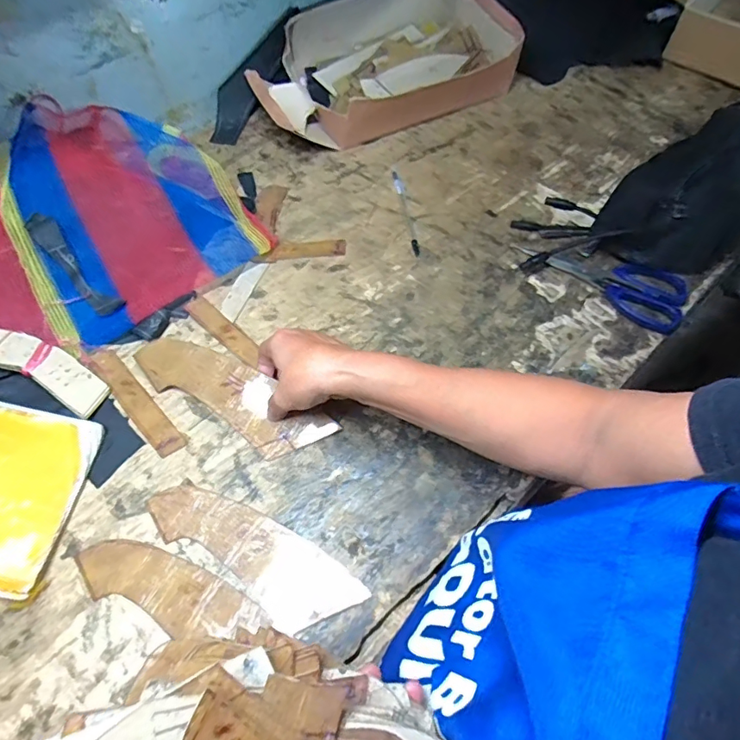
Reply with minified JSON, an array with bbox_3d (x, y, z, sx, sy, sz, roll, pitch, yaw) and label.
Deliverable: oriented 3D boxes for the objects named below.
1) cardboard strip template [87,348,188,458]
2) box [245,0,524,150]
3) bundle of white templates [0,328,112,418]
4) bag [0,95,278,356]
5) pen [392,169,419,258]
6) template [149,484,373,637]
[{"bbox_3d":[-0.224,0.029,0.462,0.025,0.004,0.136,-39,69,-21],"label":"cardboard strip template"},{"bbox_3d":[0.016,-0.422,0.668,0.348,0.096,0.229,-22,64,-13],"label":"box"},{"bbox_3d":[-0.316,-0.005,0.453,0.145,0.009,0.048,25,63,-3],"label":"bundle of white templates"},{"bbox_3d":[-0.289,-0.167,0.524,0.271,0.085,0.254,-37,69,-20],"label":"bag"},{"bbox_3d":[0.044,-0.195,0.593,0.011,0.007,0.139,-8,62,-6],"label":"pen"},{"bbox_3d":[-0.096,0.149,0.400,0.183,0.004,0.060,29,64,13],"label":"template"}]

